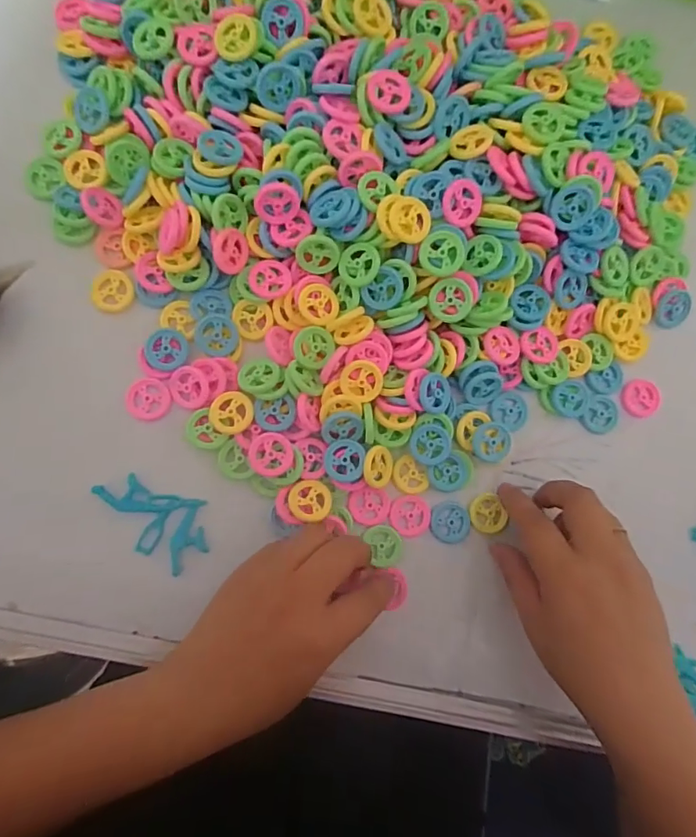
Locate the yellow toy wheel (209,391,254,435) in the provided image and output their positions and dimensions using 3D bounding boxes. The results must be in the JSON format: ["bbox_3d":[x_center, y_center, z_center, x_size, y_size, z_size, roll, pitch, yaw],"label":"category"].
[{"bbox_3d":[-0.080,-0.004,0.334,0.030,0.004,0.029,1,83,-7],"label":"yellow toy wheel"}]

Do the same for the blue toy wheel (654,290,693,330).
[{"bbox_3d":[0.260,-0.087,0.389,0.027,0.005,0.030,4,110,-5],"label":"blue toy wheel"}]

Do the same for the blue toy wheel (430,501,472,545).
[{"bbox_3d":[0.076,0.077,0.356,0.030,0.004,0.030,1,83,-7],"label":"blue toy wheel"}]

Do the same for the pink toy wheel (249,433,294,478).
[{"bbox_3d":[-0.052,0.025,0.332,0.029,0.007,0.030,1,83,-7],"label":"pink toy wheel"}]

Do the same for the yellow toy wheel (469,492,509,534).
[{"bbox_3d":[0.103,0.070,0.357,0.026,0.006,0.028,1,83,-7],"label":"yellow toy wheel"}]

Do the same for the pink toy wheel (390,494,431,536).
[{"bbox_3d":[0.046,0.071,0.353,0.029,0.004,0.029,1,83,-7],"label":"pink toy wheel"}]

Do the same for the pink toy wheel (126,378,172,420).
[{"bbox_3d":[-0.140,-0.014,0.341,0.030,0.004,0.029,1,83,-7],"label":"pink toy wheel"}]

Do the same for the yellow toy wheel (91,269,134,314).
[{"bbox_3d":[-0.166,-0.090,0.343,0.028,0.004,0.030,1,83,-7],"label":"yellow toy wheel"}]

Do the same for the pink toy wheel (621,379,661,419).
[{"bbox_3d":[0.231,-0.016,0.383,0.029,0.005,0.028,1,83,-7],"label":"pink toy wheel"}]

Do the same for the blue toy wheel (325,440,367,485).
[{"bbox_3d":[-0.002,0.030,0.338,0.028,0.005,0.030,-1,83,8],"label":"blue toy wheel"}]

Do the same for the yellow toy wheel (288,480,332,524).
[{"bbox_3d":[-0.026,0.057,0.335,0.030,0.004,0.029,7,62,-13],"label":"yellow toy wheel"}]

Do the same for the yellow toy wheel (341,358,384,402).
[{"bbox_3d":[0.010,-0.026,0.336,0.028,0.005,0.029,1,83,-7],"label":"yellow toy wheel"}]

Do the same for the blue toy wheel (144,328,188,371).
[{"bbox_3d":[-0.127,-0.048,0.340,0.028,0.007,0.028,1,83,-7],"label":"blue toy wheel"}]

